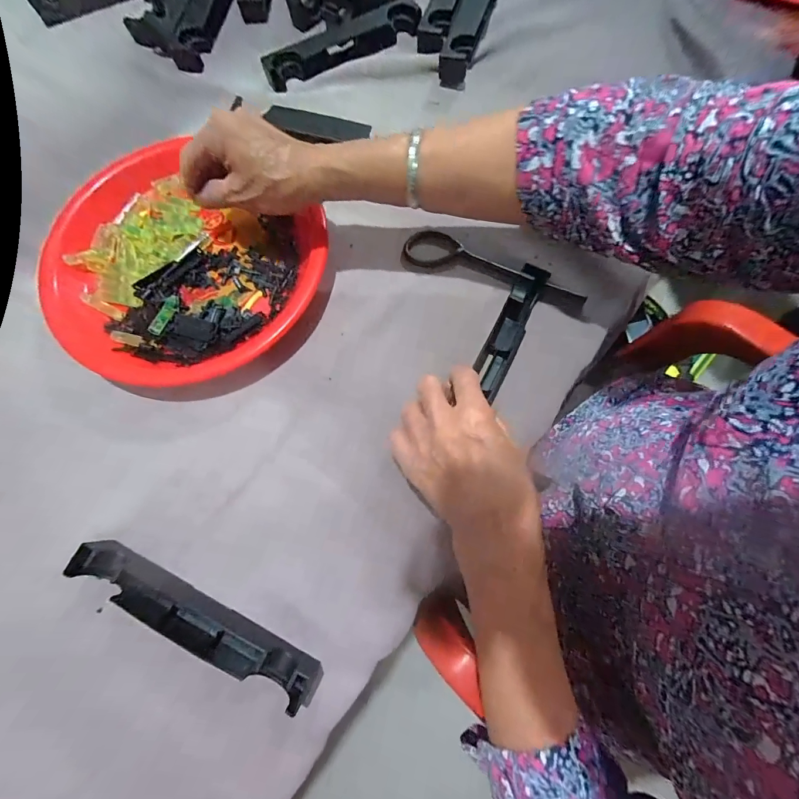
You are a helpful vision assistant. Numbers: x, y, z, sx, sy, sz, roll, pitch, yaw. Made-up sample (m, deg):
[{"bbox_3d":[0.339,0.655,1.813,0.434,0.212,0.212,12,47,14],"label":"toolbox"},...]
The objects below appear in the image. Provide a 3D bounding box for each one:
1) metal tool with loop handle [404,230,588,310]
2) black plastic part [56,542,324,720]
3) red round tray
[{"bbox_3d":[0.091,-0.128,0.353,0.176,0.009,0.038,20,76,7],"label":"metal tool with loop handle"},{"bbox_3d":[-0.149,0.162,0.271,0.197,0.029,0.025,26,77,9],"label":"black plastic part"},{"bbox_3d":[-0.207,-0.128,0.348,0.245,0.035,0.230,-1,74,2],"label":"red round tray"}]

